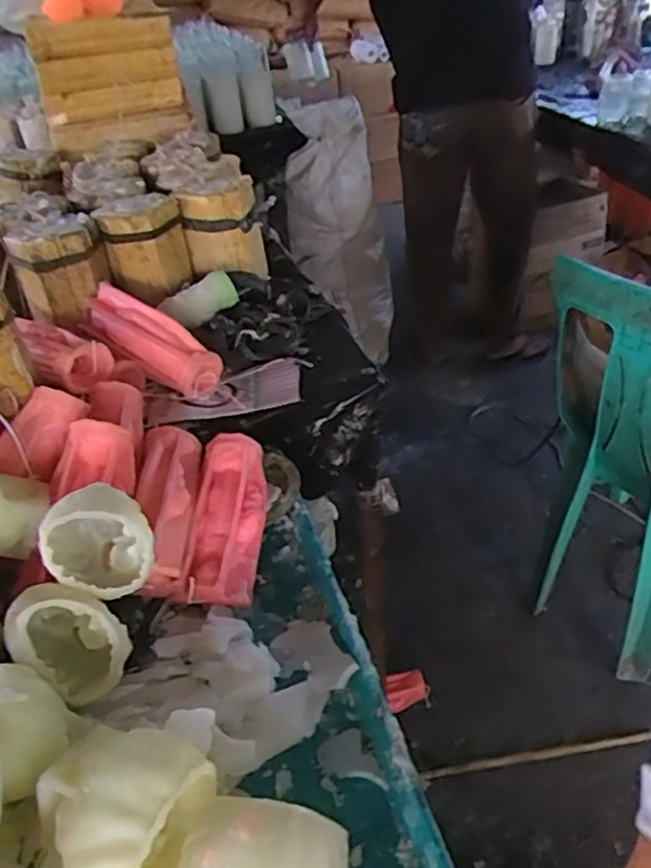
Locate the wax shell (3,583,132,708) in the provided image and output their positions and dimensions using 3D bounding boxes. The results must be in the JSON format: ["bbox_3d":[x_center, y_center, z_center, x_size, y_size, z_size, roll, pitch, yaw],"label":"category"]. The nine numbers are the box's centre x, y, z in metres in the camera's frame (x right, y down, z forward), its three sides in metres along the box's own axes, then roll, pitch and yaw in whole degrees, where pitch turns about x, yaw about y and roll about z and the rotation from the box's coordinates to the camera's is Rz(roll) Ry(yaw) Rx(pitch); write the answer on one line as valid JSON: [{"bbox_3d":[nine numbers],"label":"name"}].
[{"bbox_3d":[-0.178,0.140,0.465,0.078,0.084,0.061,27,47,36],"label":"wax shell"}]

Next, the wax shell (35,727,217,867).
[{"bbox_3d":[-0.111,0.205,0.373,0.080,0.057,0.082,13,40,23],"label":"wax shell"}]

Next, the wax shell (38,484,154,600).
[{"bbox_3d":[-0.163,0.077,0.486,0.072,0.080,0.056,-18,0,-19],"label":"wax shell"}]

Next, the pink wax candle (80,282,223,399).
[{"bbox_3d":[-0.181,-0.098,0.690,0.162,0.047,0.048,32,48,18],"label":"pink wax candle"}]

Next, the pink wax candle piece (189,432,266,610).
[{"bbox_3d":[-0.081,0.068,0.568,0.055,0.030,0.157,-3,49,3],"label":"pink wax candle piece"}]

